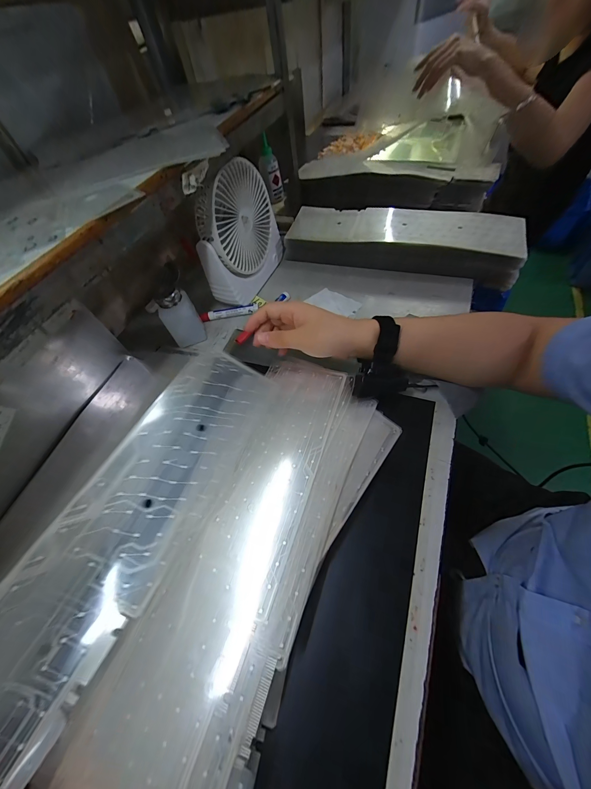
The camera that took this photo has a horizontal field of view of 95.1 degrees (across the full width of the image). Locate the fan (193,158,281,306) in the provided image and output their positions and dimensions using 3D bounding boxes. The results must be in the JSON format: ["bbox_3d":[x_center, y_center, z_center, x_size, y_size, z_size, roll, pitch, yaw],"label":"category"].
[{"bbox_3d":[-0.103,-0.292,0.499,0.073,0.194,0.190,11,60,16],"label":"fan"}]

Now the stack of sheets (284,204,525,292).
[{"bbox_3d":[0.193,-0.296,0.534,0.420,0.079,0.116,13,61,17],"label":"stack of sheets"}]

